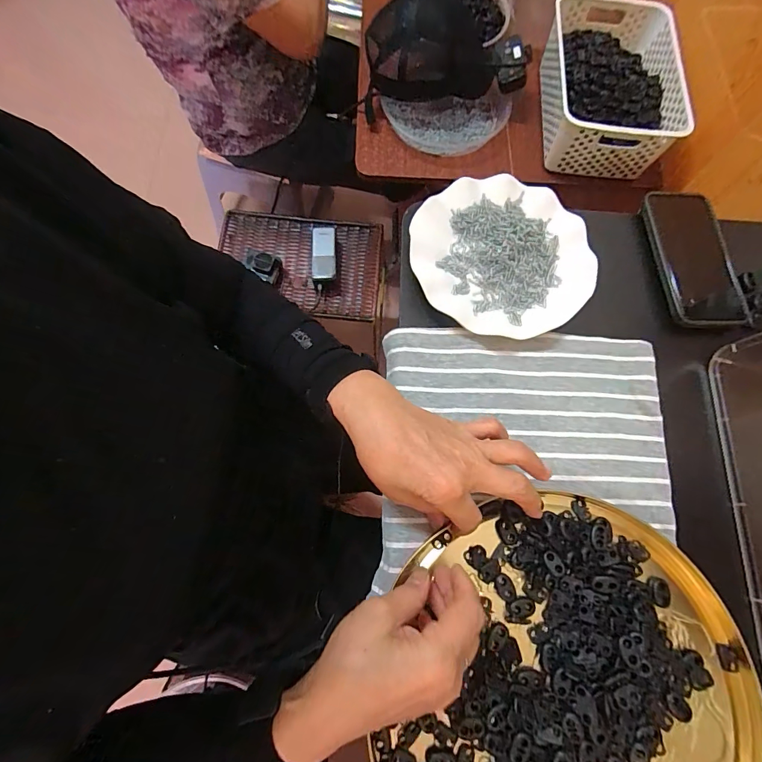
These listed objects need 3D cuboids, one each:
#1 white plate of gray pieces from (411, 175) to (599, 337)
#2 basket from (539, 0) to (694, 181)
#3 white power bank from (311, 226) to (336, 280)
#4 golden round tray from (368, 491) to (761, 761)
[{"bbox_3d":[0.123,-0.130,0.409,0.179,0.025,0.174,0,73,-1],"label":"white plate of gray pieces"},{"bbox_3d":[0.402,-0.523,0.712,0.212,0.097,0.309,7,73,1],"label":"basket"},{"bbox_3d":[-0.125,-0.280,0.862,0.050,0.018,0.131,-2,73,-2],"label":"white power bank"},{"bbox_3d":[0.148,0.243,0.301,0.269,0.027,0.290,0,73,-1],"label":"golden round tray"}]

